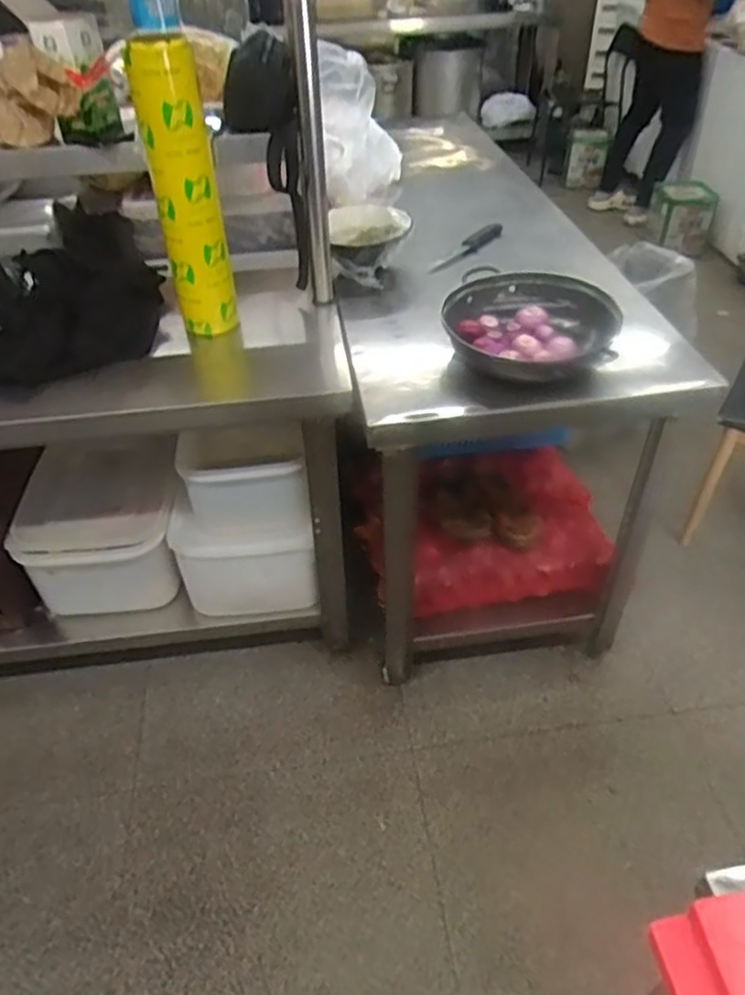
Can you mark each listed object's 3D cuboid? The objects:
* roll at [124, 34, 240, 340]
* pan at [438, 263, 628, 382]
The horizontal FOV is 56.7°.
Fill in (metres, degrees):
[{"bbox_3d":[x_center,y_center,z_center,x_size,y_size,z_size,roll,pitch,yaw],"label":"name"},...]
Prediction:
[{"bbox_3d":[-0.302,-0.488,1.138,0.108,0.447,0.091,-12,43,-11],"label":"roll"},{"bbox_3d":[0.267,-0.299,1.187,0.288,0.074,0.276,6,43,9],"label":"pan"}]

